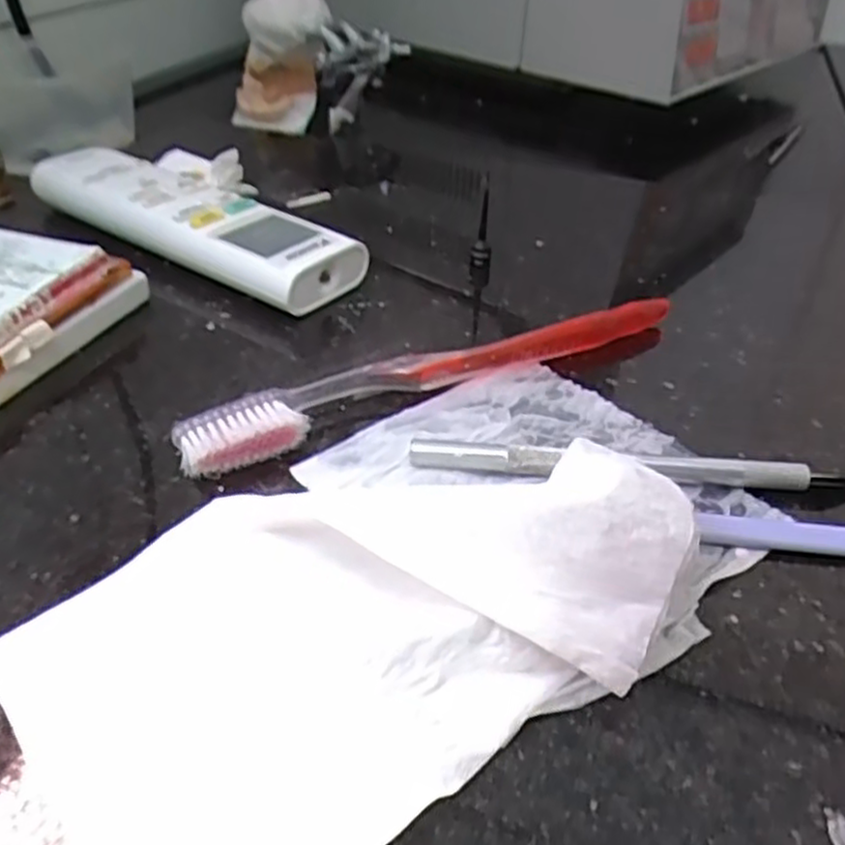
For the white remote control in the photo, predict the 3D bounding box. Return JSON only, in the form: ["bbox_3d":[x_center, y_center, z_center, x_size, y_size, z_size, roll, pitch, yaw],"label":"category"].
[{"bbox_3d":[-0.105,-0.089,0.333,0.170,0.022,0.042,25,43,25],"label":"white remote control"}]

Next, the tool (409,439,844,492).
[{"bbox_3d":[0.064,0.013,0.222,0.135,0.008,0.009,3,38,-1],"label":"tool"}]

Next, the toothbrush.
[{"bbox_3d":[0.008,-0.020,0.257,0.183,0.013,0.019,-18,43,-25],"label":"toothbrush"}]

